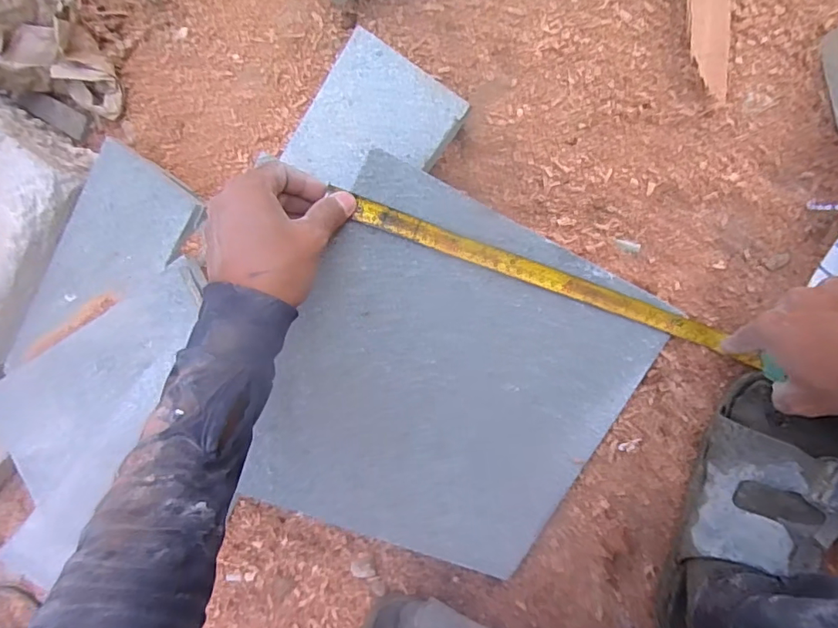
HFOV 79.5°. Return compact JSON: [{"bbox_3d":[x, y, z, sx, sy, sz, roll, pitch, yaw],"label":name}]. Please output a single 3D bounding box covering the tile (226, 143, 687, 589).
[{"bbox_3d":[0.028,0.071,0.429,0.283,0.022,0.303,25,106,-14],"label":"tile"}]

